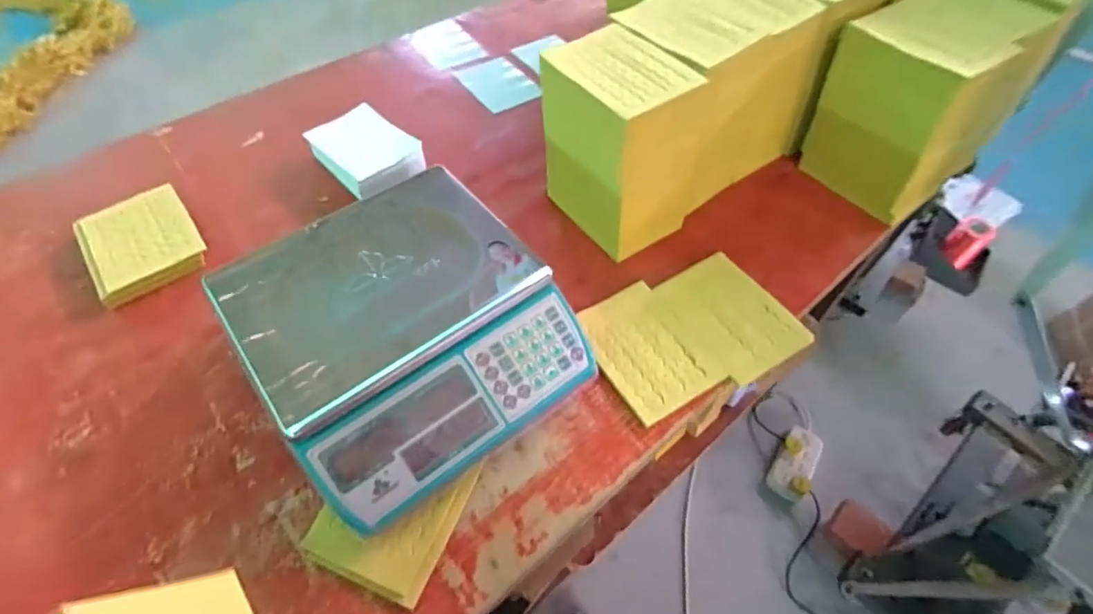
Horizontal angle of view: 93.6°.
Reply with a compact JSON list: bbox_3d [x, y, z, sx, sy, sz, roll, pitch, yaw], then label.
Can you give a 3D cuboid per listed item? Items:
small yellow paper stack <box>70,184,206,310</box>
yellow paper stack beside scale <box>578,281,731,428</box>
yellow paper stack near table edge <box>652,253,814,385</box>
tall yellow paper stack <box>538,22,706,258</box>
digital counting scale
[{"bbox_3d":[-0.528,-0.085,0.670,0.123,0.028,0.164,-31,62,-21],"label":"small yellow paper stack"},{"bbox_3d":[0.117,0.048,0.602,0.116,0.011,0.157,-26,60,-18],"label":"yellow paper stack beside scale"},{"bbox_3d":[0.228,0.008,0.630,0.119,0.011,0.158,-26,60,-18],"label":"yellow paper stack near table edge"},{"bbox_3d":[0.091,-0.203,0.658,0.127,0.212,0.172,-33,63,-22],"label":"tall yellow paper stack"},{"bbox_3d":[-0.148,0.023,0.555,0.290,0.115,0.304,-33,63,-22],"label":"digital counting scale"}]

